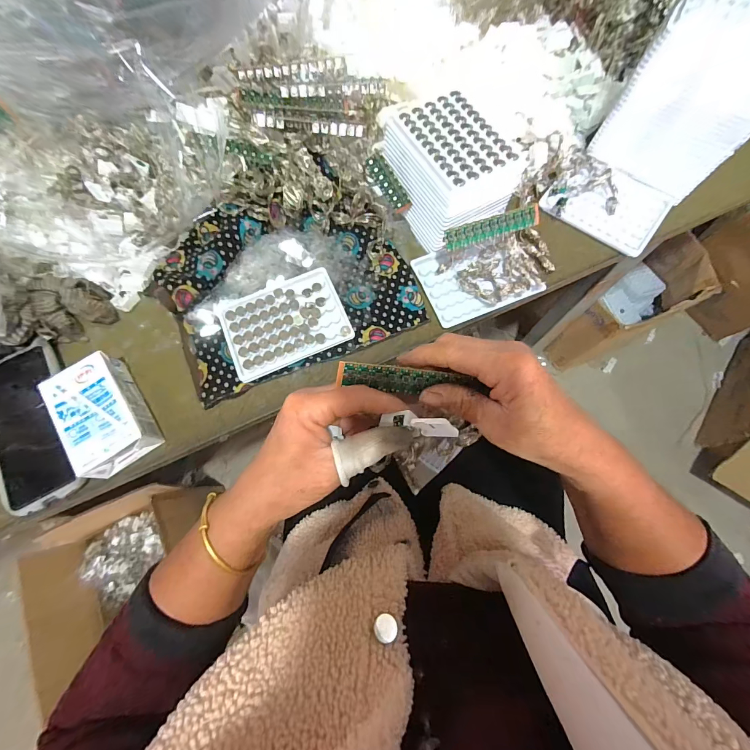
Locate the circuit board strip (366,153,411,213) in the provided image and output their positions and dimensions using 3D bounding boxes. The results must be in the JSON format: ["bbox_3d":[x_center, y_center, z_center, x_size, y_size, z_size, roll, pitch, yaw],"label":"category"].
[{"bbox_3d":[0.017,-0.211,0.398,0.019,0.071,0.011,6,71,38],"label":"circuit board strip"}]

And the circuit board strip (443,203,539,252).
[{"bbox_3d":[0.125,-0.156,0.382,0.112,0.023,0.004,-21,38,-11],"label":"circuit board strip"}]

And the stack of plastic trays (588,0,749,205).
[{"bbox_3d":[0.335,-0.291,0.377,0.128,0.139,0.109,30,77,10],"label":"stack of plastic trays"}]

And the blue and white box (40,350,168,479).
[{"bbox_3d":[-0.273,0.040,0.364,0.065,0.041,0.106,-32,75,-8],"label":"blue and white box"}]

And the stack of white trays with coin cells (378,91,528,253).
[{"bbox_3d":[0.081,-0.228,0.409,0.105,0.078,0.155,-23,74,-5],"label":"stack of white trays with coin cells"}]

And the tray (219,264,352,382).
[{"bbox_3d":[-0.098,-0.057,0.400,0.129,0.014,0.089,-24,74,-5],"label":"tray"}]

